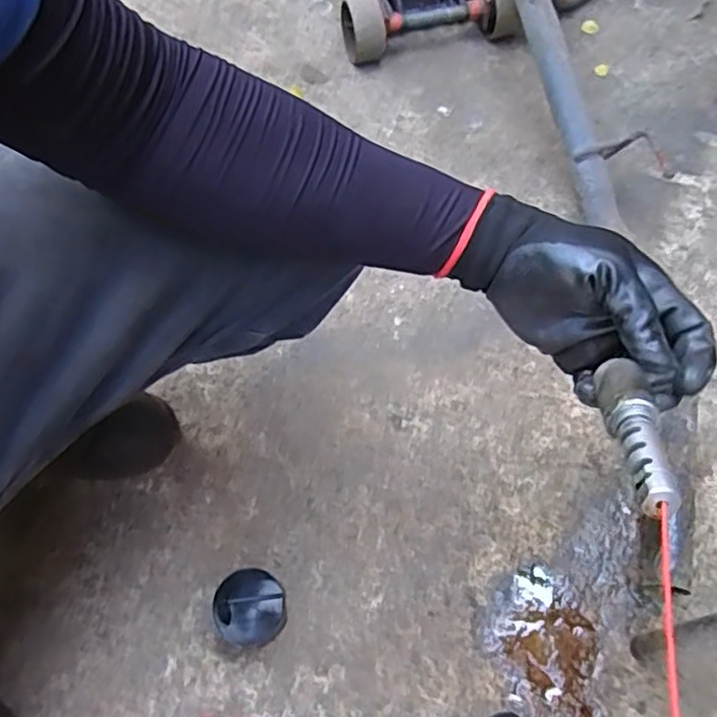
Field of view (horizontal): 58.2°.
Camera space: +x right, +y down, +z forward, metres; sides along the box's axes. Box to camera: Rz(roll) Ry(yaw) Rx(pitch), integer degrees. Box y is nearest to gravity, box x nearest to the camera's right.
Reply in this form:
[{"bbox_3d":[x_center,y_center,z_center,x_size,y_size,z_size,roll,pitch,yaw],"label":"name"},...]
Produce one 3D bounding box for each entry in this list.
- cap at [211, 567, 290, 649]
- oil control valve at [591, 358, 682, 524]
[{"bbox_3d":[-0.102,0.235,0.606,0.066,0.038,0.061,0,62,0],"label":"cap"},{"bbox_3d":[0.137,0.038,0.319,0.018,0.019,0.095,4,37,2],"label":"oil control valve"}]

